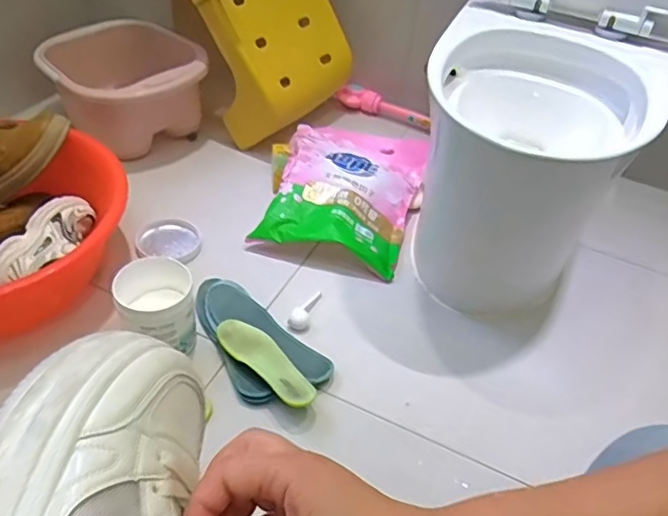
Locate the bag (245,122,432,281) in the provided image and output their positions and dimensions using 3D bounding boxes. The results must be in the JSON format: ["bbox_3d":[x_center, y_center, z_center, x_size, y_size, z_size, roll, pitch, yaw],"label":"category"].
[{"bbox_3d":[0.027,-0.147,1.224,0.294,0.104,0.394,13,42,7],"label":"bag"}]

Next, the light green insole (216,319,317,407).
[{"bbox_3d":[-0.105,0.157,0.902,0.209,0.023,0.068,35,49,28],"label":"light green insole"}]

